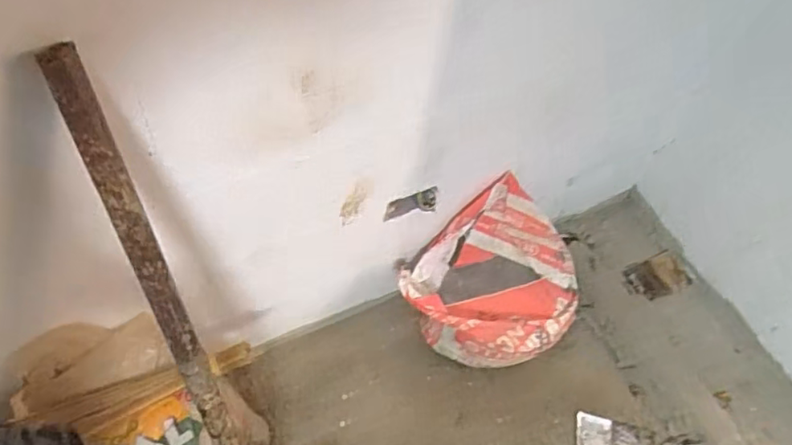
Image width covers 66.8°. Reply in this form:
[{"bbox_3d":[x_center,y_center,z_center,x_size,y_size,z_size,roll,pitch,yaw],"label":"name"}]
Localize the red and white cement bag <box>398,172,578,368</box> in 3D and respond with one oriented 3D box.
[{"bbox_3d":[0.210,0.145,1.255,0.315,0.296,0.320,37,59,18],"label":"red and white cement bag"}]

